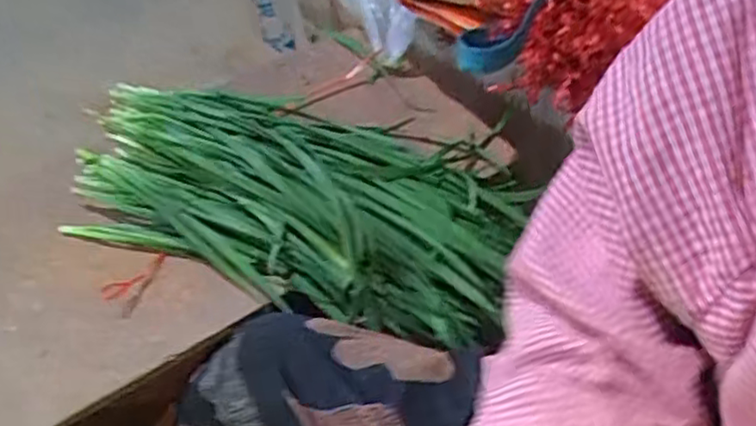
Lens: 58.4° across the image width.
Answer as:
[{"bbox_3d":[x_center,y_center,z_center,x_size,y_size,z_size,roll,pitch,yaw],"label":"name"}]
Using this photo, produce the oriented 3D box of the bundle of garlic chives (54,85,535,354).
[{"bbox_3d":[-0.070,-0.026,0.692,0.445,0.111,0.236,13,52,15],"label":"bundle of garlic chives"}]

